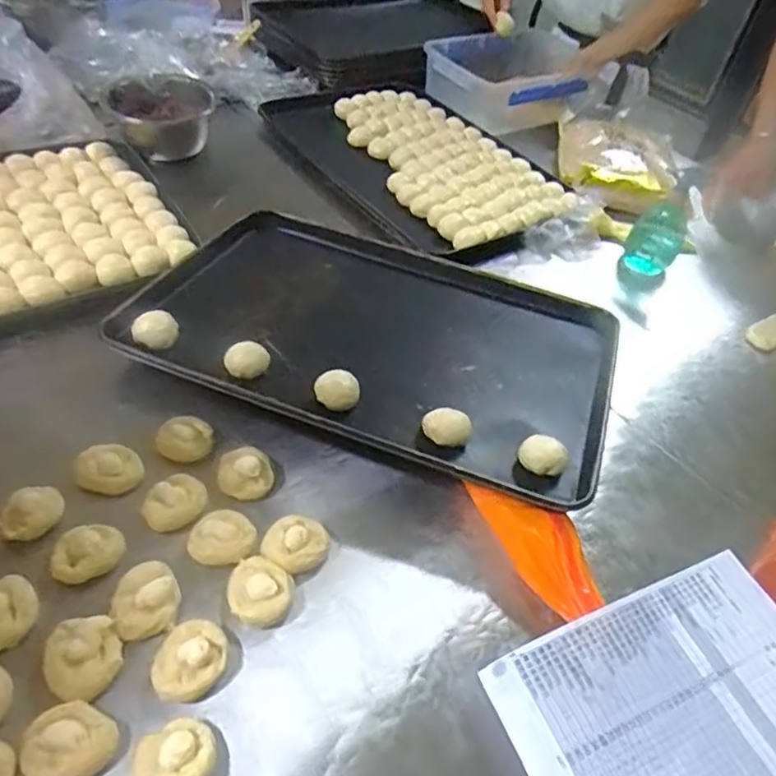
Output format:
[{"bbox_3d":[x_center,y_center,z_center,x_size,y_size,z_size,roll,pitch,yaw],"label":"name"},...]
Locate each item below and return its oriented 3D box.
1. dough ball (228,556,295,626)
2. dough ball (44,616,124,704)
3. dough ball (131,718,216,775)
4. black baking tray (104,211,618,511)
[{"bbox_3d":[-0.119,0.187,0.566,0.058,0.026,0.058,4,47,-5],"label":"dough ball"},{"bbox_3d":[-0.255,0.225,0.504,0.056,0.020,0.064,-11,50,-18],"label":"dough ball"},{"bbox_3d":[-0.164,0.290,0.468,0.058,0.026,0.054,4,47,-5],"label":"dough ball"},{"bbox_3d":[-0.004,-0.080,0.810,0.594,0.052,0.424,21,40,11],"label":"black baking tray"}]

